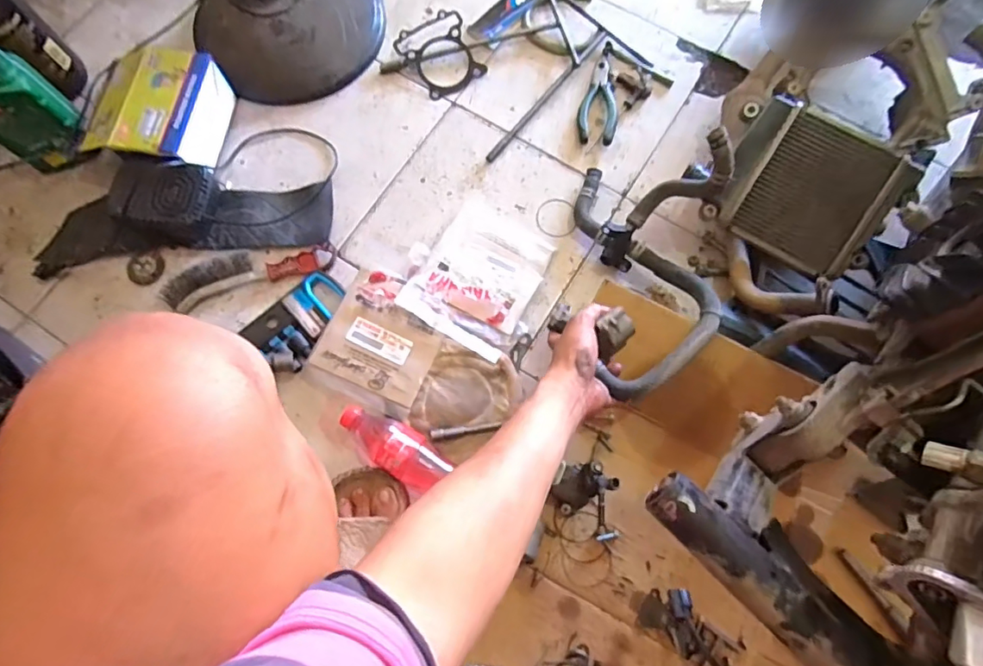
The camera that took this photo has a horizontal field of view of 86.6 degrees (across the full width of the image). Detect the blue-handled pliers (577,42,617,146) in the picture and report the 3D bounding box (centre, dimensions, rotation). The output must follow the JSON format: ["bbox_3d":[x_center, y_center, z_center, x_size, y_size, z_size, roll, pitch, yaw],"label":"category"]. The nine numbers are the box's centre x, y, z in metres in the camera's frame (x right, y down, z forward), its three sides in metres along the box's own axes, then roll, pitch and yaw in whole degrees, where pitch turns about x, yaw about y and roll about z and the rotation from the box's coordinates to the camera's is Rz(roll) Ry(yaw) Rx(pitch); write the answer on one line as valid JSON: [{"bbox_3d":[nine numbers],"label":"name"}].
[{"bbox_3d":[0.159,-0.359,0.775,0.052,0.012,0.172,5,73,2],"label":"blue-handled pliers"}]

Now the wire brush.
[{"bbox_3d":[-0.340,-0.086,0.698,0.200,0.024,0.064,-21,74,-6],"label":"wire brush"}]

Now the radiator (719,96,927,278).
[{"bbox_3d":[0.399,-0.184,0.651,0.188,0.031,0.181,31,95,4],"label":"radiator"}]

